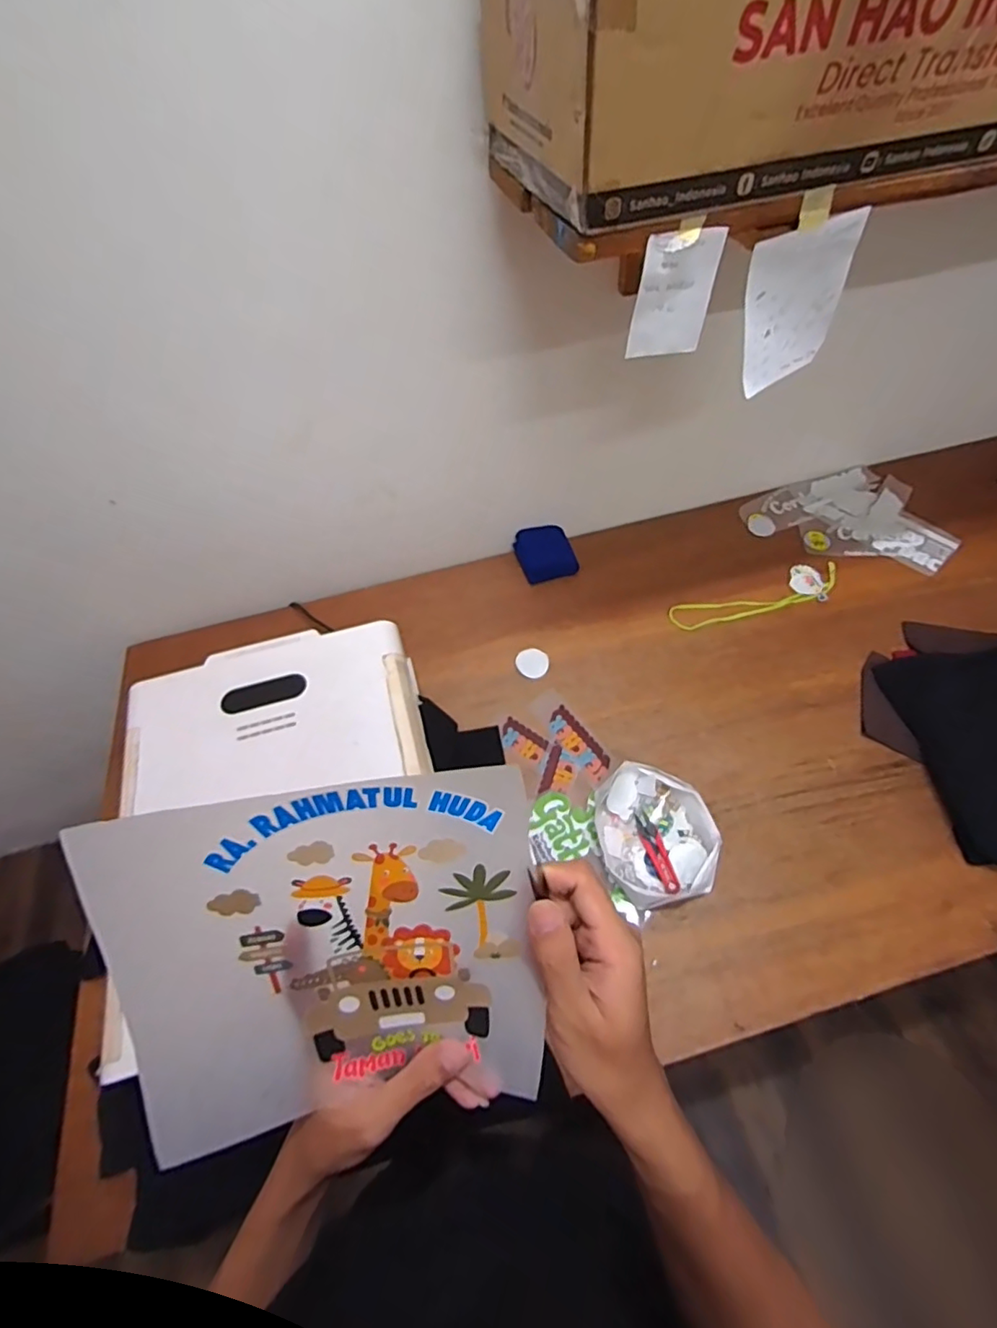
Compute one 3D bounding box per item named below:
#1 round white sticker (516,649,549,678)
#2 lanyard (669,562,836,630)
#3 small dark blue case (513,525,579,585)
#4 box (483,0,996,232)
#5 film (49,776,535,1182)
[{"bbox_3d":[0.062,-0.002,1.029,0.058,0.005,0.060,-2,60,3],"label":"round white sticker"},{"bbox_3d":[0.498,-0.130,1.079,0.354,0.007,0.089,-16,57,-6],"label":"lanyard"},{"bbox_3d":[0.097,-0.229,1.158,0.115,0.041,0.116,-16,57,-6],"label":"small dark blue case"},{"bbox_3d":[0.325,-0.574,0.505,0.633,0.148,0.269,-11,57,-5],"label":"box"},{"bbox_3d":[-0.079,0.150,0.276,0.202,0.181,0.031,-10,22,-3],"label":"film"}]

